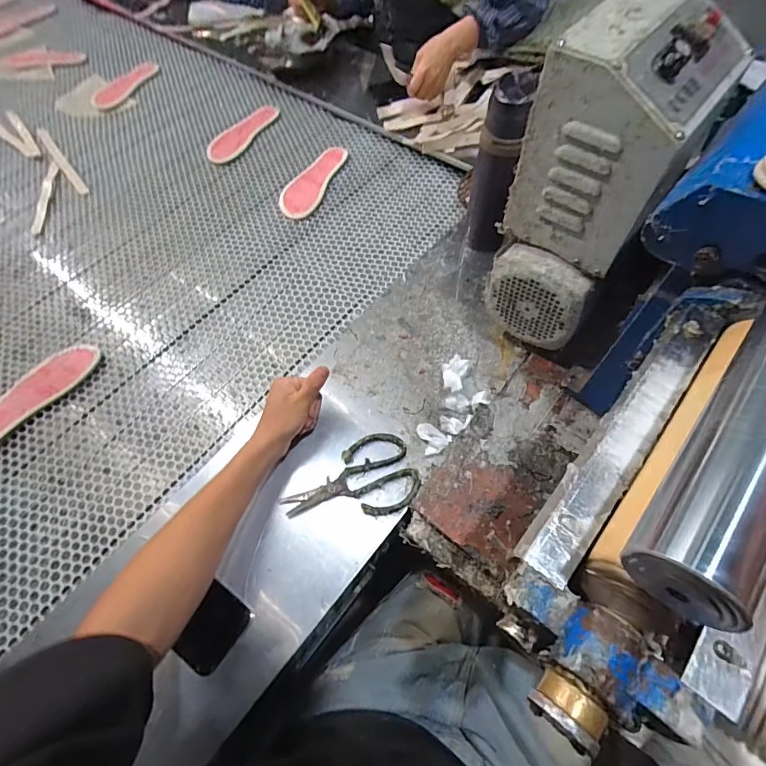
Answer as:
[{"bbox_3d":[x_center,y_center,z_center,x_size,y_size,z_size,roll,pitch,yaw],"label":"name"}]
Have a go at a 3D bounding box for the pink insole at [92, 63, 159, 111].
[{"bbox_3d":[-0.642,-0.742,1.065,0.078,0.010,0.202,23,65,10],"label":"pink insole"}]

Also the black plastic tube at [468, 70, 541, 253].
[{"bbox_3d":[0.167,-0.303,0.643,0.065,0.271,0.048,10,62,7],"label":"black plastic tube"}]

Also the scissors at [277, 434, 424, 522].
[{"bbox_3d":[-0.043,0.131,0.561,0.171,0.016,0.106,-20,63,-9],"label":"scissors"}]

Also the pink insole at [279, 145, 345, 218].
[{"bbox_3d":[-0.147,-0.425,0.897,0.079,0.004,0.221,18,64,8],"label":"pink insole"}]

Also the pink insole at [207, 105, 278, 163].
[{"bbox_3d":[-0.321,-0.573,0.985,0.073,0.006,0.220,27,65,12],"label":"pink insole"}]

